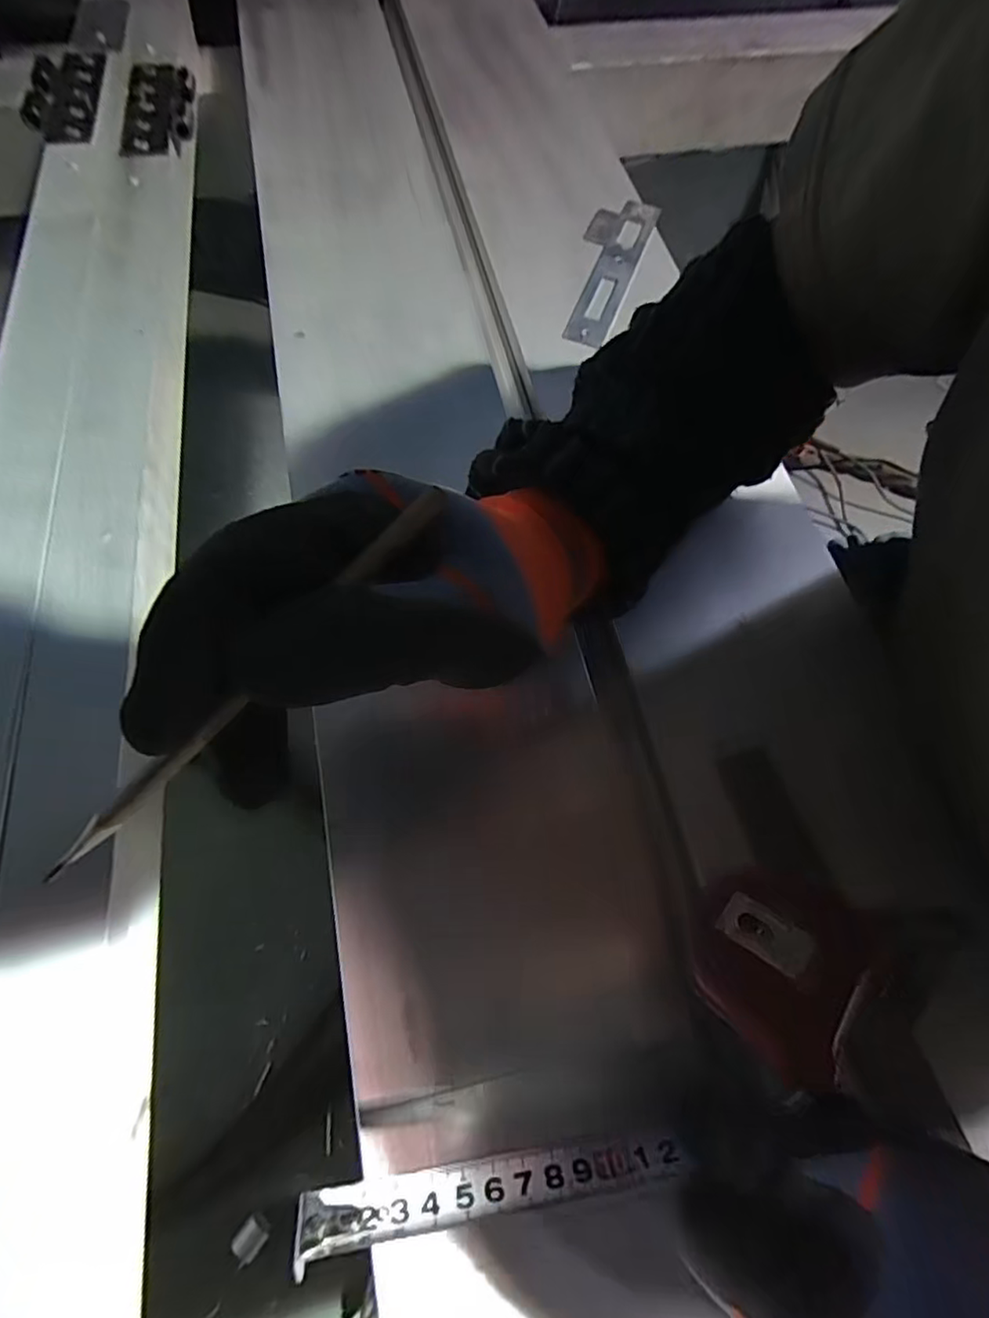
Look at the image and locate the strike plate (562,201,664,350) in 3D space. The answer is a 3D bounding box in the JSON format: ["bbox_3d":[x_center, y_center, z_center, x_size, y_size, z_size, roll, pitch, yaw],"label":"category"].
[{"bbox_3d":[0.088,-0.319,0.493,0.050,0.008,0.184,20,66,6],"label":"strike plate"}]

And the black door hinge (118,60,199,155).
[{"bbox_3d":[-0.294,-0.488,0.536,0.059,0.014,0.133,-9,66,-7],"label":"black door hinge"}]

